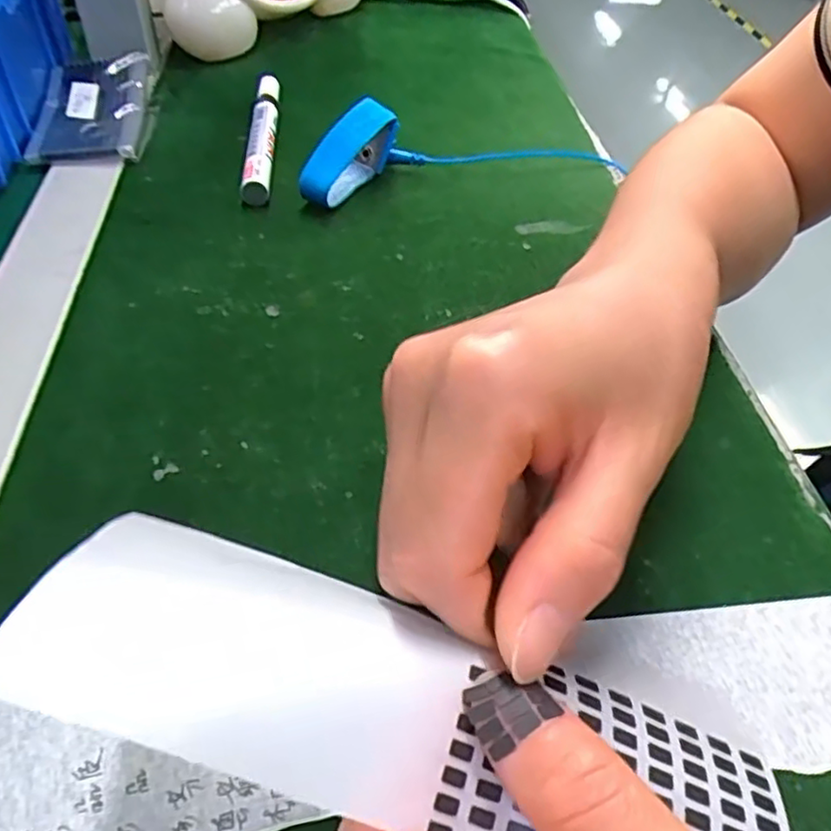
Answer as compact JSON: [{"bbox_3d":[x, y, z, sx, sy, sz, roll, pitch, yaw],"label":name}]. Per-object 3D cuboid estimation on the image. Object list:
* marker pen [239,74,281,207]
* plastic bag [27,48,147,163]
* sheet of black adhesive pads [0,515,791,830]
[{"bbox_3d":[-0.093,-0.173,0.409,0.016,0.017,0.140,-2,48,-5],"label":"marker pen"},{"bbox_3d":[-0.202,-0.192,0.413,0.064,0.023,0.111,-5,48,-8],"label":"plastic bag"},{"bbox_3d":[-0.001,0.060,0.140,0.162,0.015,0.048,18,48,-2],"label":"sheet of black adhesive pads"}]

